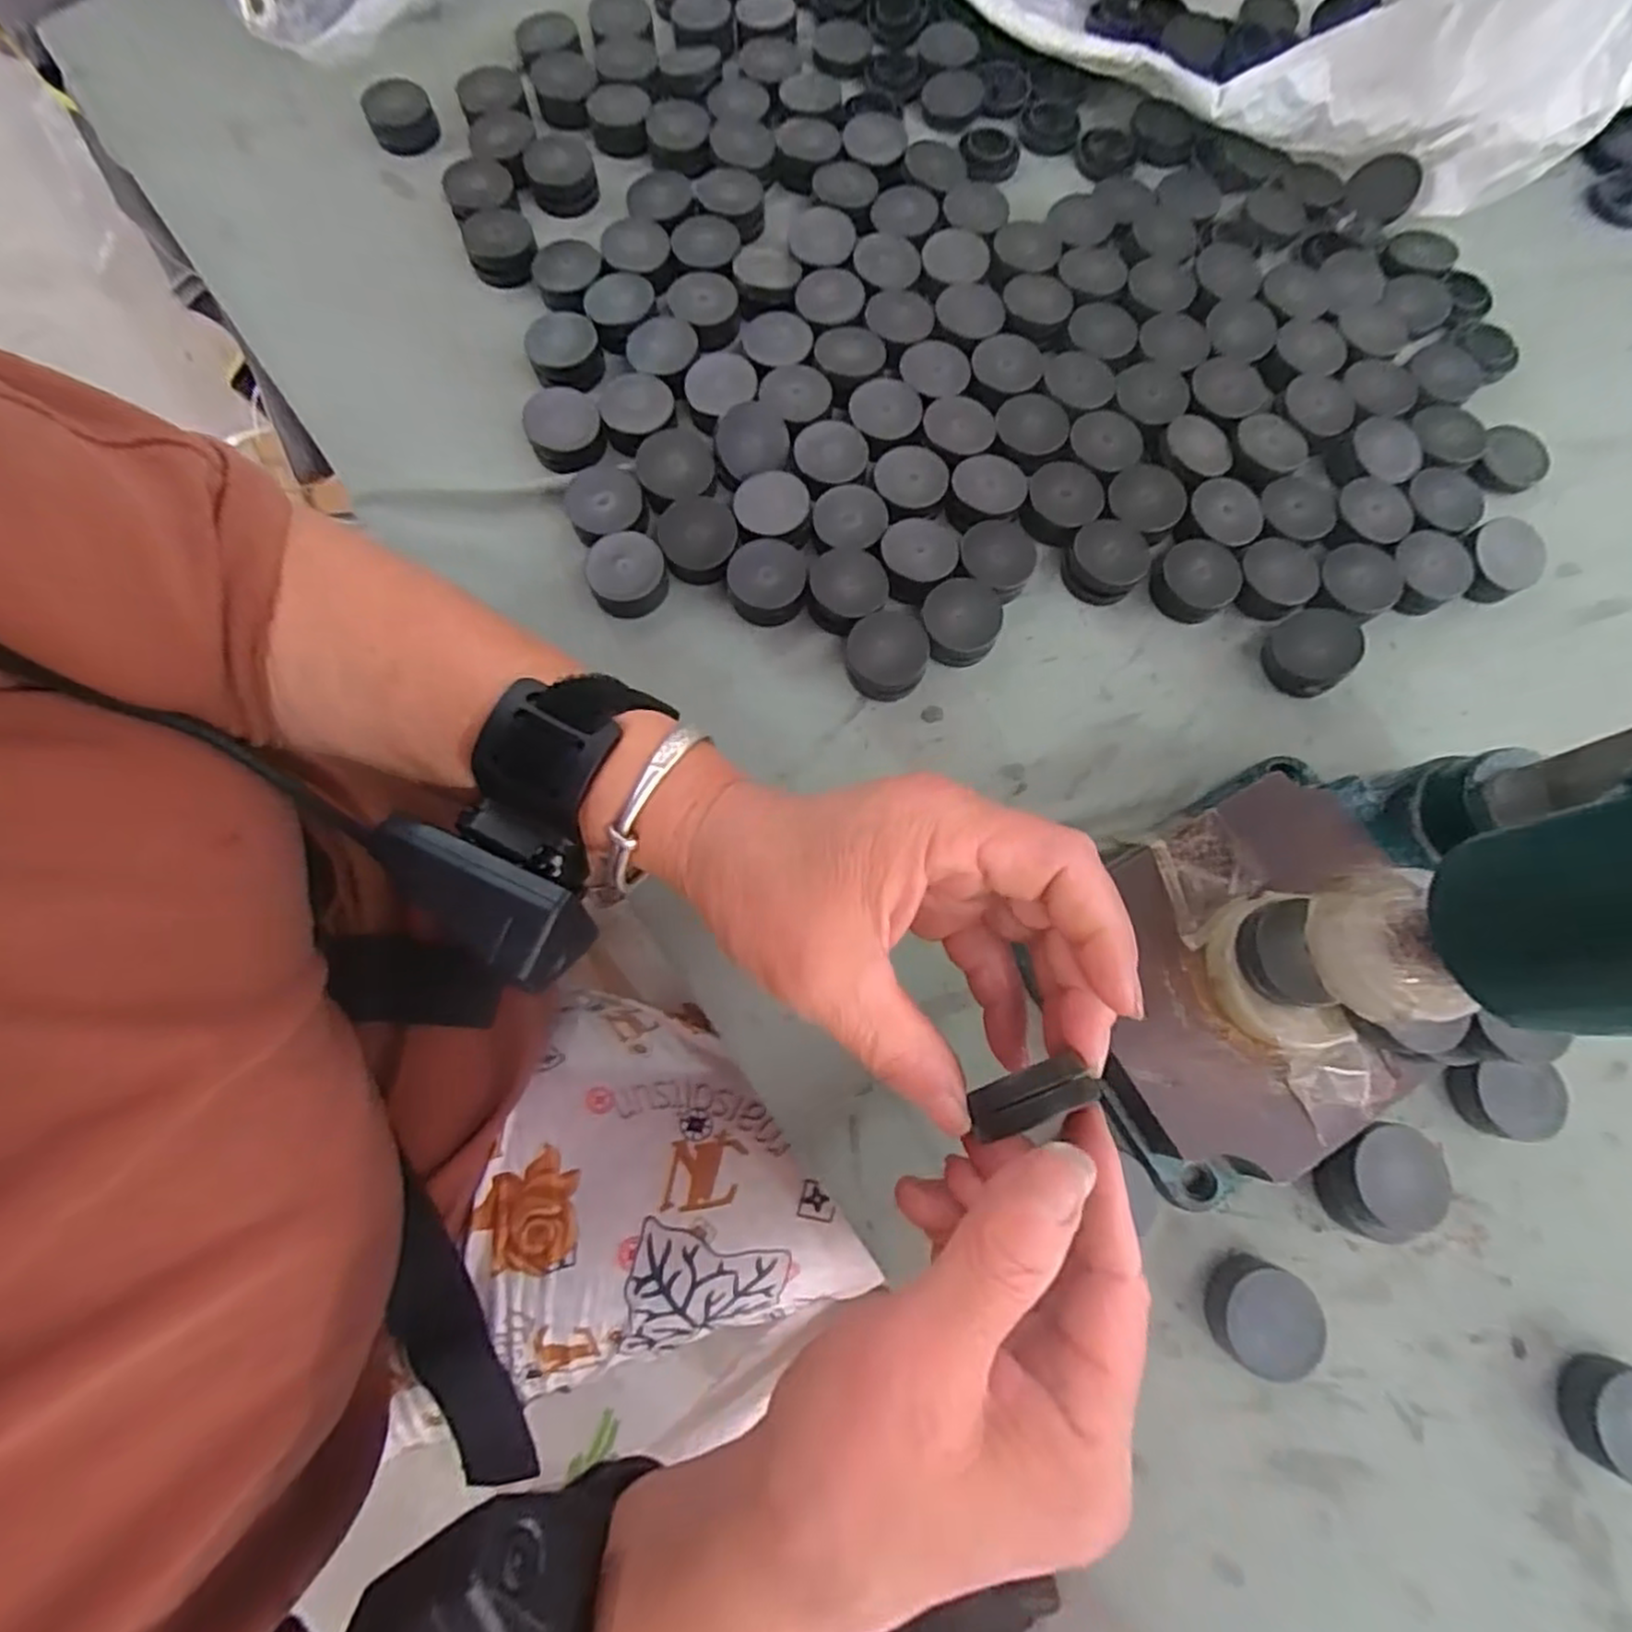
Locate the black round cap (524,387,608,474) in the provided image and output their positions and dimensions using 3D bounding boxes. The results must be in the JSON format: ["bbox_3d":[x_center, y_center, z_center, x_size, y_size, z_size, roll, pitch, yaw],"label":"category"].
[{"bbox_3d":[-0.110,-0.169,0.319,0.032,0.017,0.032,0,75,-1],"label":"black round cap"}]

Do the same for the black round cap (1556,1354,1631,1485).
[{"bbox_3d":[0.265,0.198,0.237,0.028,0.016,0.032,25,76,5],"label":"black round cap"}]

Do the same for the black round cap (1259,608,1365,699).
[{"bbox_3d":[0.206,-0.070,0.309,0.040,0.012,0.037,-37,73,-3],"label":"black round cap"}]

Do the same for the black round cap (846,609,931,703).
[{"bbox_3d":[0.030,-0.066,0.302,0.032,0.017,0.035,0,75,-1],"label":"black round cap"}]

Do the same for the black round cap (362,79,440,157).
[{"bbox_3d":[-0.213,-0.361,0.372,0.030,0.014,0.029,0,75,-1],"label":"black round cap"}]

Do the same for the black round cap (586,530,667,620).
[{"bbox_3d":[-0.080,-0.102,0.309,0.032,0.017,0.032,0,75,-1],"label":"black round cap"}]

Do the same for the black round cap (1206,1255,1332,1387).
[{"bbox_3d":[0.150,0.168,0.243,0.031,0.014,0.032,0,75,-1],"label":"black round cap"}]

